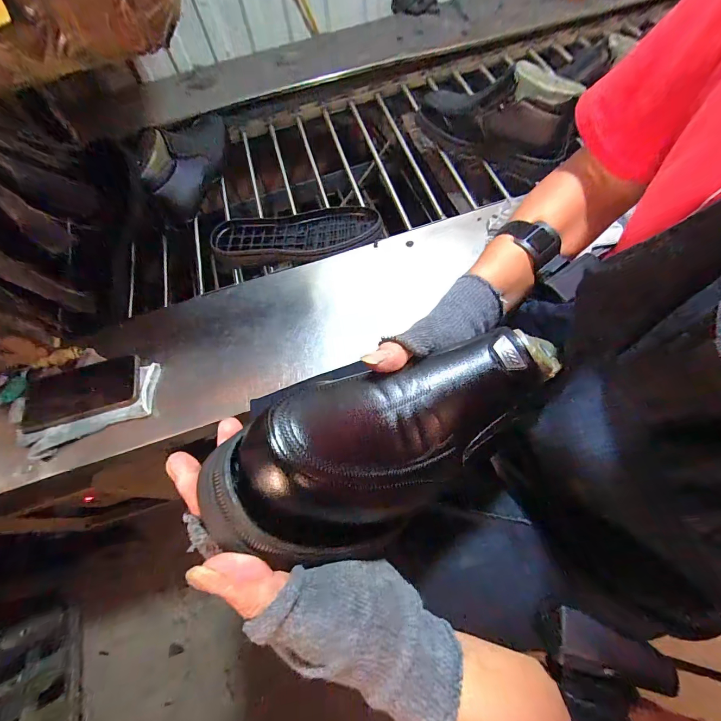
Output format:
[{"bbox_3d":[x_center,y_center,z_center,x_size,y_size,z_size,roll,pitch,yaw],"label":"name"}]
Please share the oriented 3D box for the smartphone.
[{"bbox_3d":[-0.408,0.045,0.503,0.164,0.010,0.086,-18,67,-2],"label":"smartphone"}]

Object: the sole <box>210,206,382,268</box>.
[{"bbox_3d":[-0.116,-0.221,0.620,0.297,0.029,0.117,-9,67,1],"label":"sole"}]

